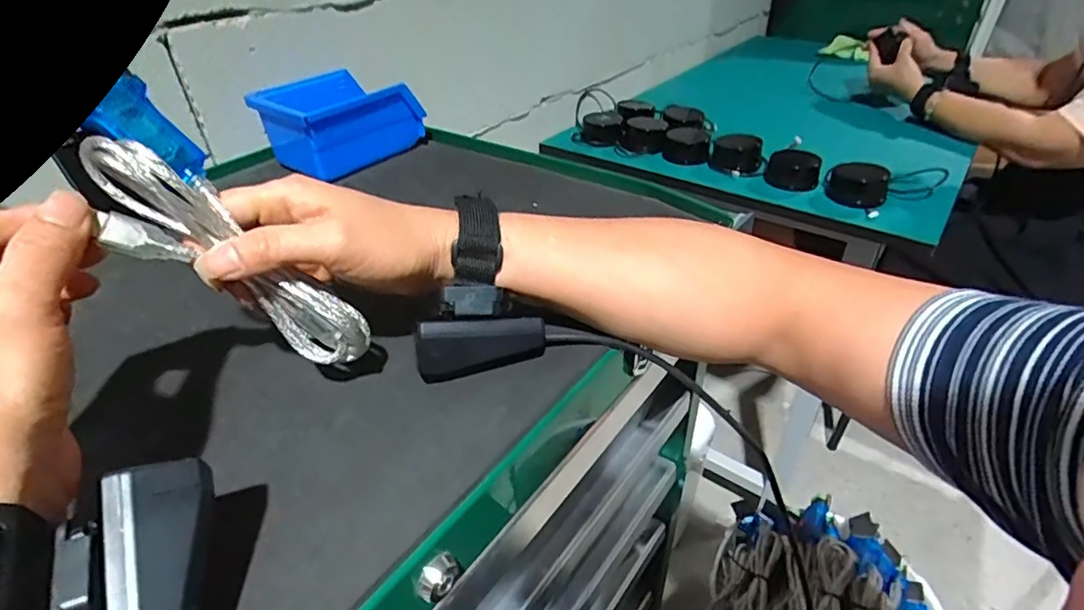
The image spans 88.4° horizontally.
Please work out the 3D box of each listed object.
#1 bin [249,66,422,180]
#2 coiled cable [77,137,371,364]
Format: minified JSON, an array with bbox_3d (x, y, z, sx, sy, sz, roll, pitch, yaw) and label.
[{"bbox_3d":[-0.207,-0.190,0.576,0.108,0.067,0.133,23,43,32],"label":"bin"},{"bbox_3d":[-0.147,-0.021,0.273,0.034,0.143,0.037,-36,25,24],"label":"coiled cable"}]

